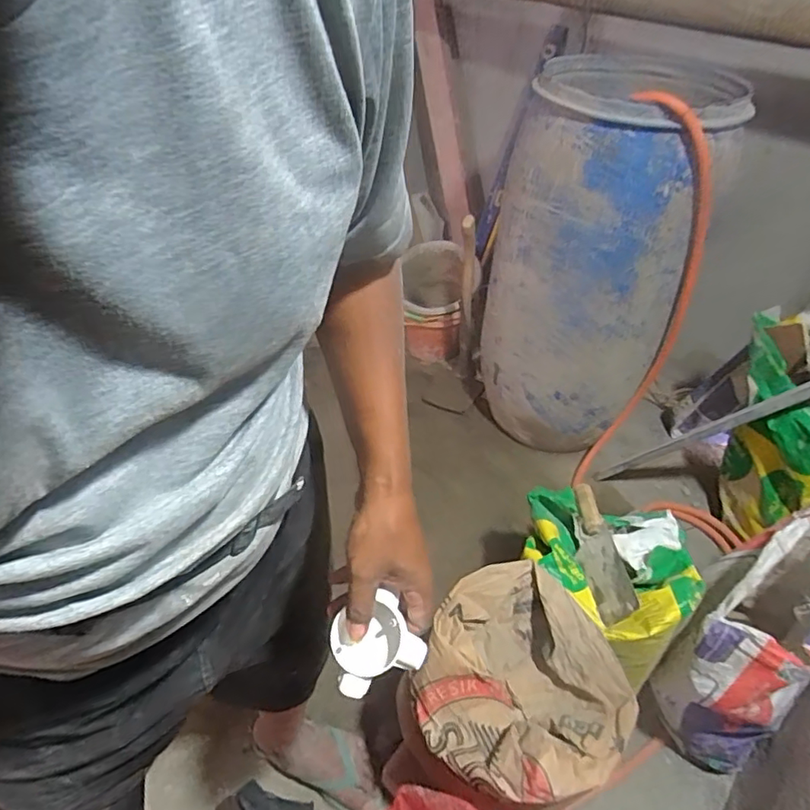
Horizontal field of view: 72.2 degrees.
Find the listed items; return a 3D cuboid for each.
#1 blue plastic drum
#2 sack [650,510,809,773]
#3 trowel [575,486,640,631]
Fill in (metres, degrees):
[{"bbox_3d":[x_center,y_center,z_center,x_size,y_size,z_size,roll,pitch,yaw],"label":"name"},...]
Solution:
[{"bbox_3d":[0.478,-0.362,1.437,0.435,0.844,0.506,21,46,19],"label":"blue plastic drum"},{"bbox_3d":[0.603,0.397,0.957,0.347,0.456,0.200,-30,52,-31],"label":"sack"},{"bbox_3d":[0.348,0.261,1.028,0.050,0.089,0.286,33,29,-31],"label":"trowel"}]

